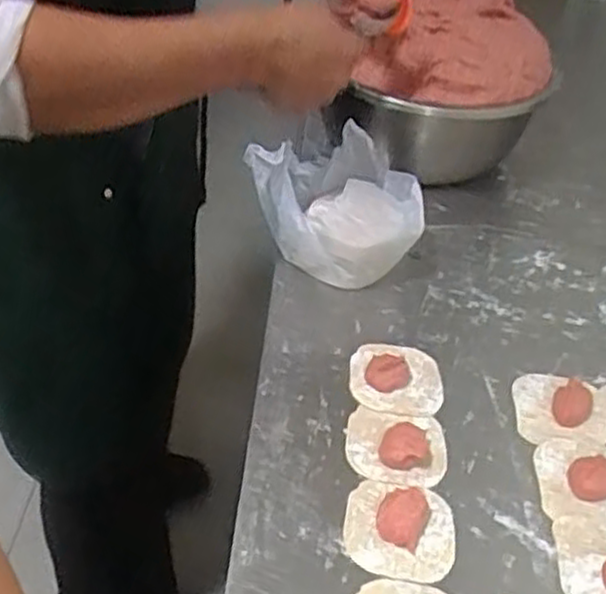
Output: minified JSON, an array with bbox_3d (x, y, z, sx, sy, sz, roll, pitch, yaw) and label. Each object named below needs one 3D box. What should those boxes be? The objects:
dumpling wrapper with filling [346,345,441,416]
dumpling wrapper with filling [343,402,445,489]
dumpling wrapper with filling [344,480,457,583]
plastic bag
[{"bbox_3d":[0.079,0.067,0.648,0.077,0.019,0.071,5,42,1],"label":"dumpling wrapper with filling"},{"bbox_3d":[0.073,0.115,0.599,0.078,0.012,0.068,10,43,7],"label":"dumpling wrapper with filling"},{"bbox_3d":[0.070,0.164,0.546,0.078,0.011,0.072,8,43,4],"label":"dumpling wrapper with filling"},{"bbox_3d":[0.034,-0.081,0.754,0.137,0.093,0.181,-28,51,-30],"label":"plastic bag"}]

